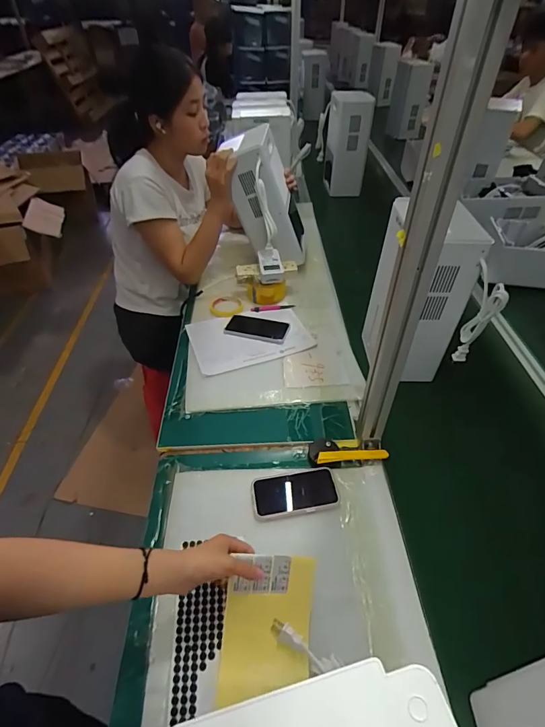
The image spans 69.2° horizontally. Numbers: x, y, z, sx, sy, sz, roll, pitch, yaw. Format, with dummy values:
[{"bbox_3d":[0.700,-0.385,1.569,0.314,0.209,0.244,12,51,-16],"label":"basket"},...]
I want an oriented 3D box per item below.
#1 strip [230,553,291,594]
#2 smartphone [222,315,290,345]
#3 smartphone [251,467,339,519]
[{"bbox_3d":[-0.017,0.294,0.548,0.082,0.055,0.007,1,1,-6],"label":"strip"},{"bbox_3d":[-0.040,-0.092,1.037,0.164,0.008,0.078,13,47,14],"label":"smartphone"},{"bbox_3d":[0.040,0.228,0.705,0.149,0.013,0.077,-7,46,-6],"label":"smartphone"}]

